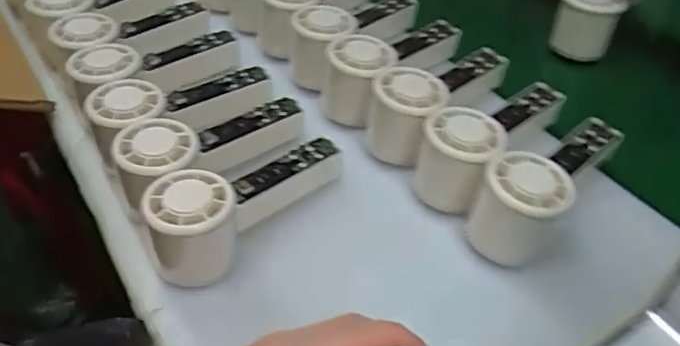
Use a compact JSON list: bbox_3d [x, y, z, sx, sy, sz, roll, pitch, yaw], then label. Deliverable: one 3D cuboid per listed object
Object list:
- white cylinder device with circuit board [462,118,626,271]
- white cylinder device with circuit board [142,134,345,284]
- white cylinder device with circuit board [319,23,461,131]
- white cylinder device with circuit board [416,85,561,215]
[{"bbox_3d":[0.147,-0.004,0.422,0.056,0.056,0.155,28,53,26],"label":"white cylinder device with circuit board"},{"bbox_3d":[-0.066,0.016,0.421,0.057,0.076,0.146,28,53,26],"label":"white cylinder device with circuit board"},{"bbox_3d":[0.054,-0.095,0.516,0.148,0.063,0.059,-30,52,-24],"label":"white cylinder device with circuit board"},{"bbox_3d":[0.115,-0.037,0.455,0.059,0.053,0.153,28,53,26],"label":"white cylinder device with circuit board"}]

